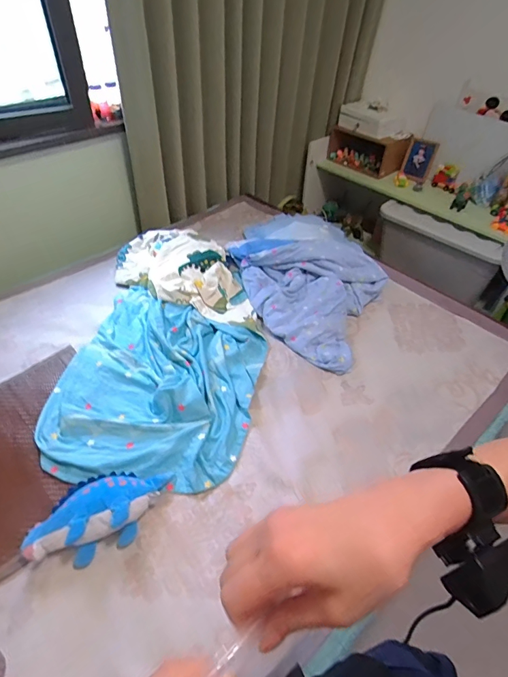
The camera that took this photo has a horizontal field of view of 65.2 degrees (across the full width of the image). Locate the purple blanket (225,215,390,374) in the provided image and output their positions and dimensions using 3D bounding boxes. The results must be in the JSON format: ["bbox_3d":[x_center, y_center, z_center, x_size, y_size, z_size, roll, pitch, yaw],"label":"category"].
[{"bbox_3d":[0.205,-0.263,1.485,0.491,0.155,0.857,-14,48,-15],"label":"purple blanket"}]

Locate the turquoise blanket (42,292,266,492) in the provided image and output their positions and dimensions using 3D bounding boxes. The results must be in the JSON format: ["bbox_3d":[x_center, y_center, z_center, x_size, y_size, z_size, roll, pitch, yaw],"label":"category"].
[{"bbox_3d":[-0.270,0.107,1.161,0.555,0.065,0.654,9,46,6],"label":"turquoise blanket"}]

